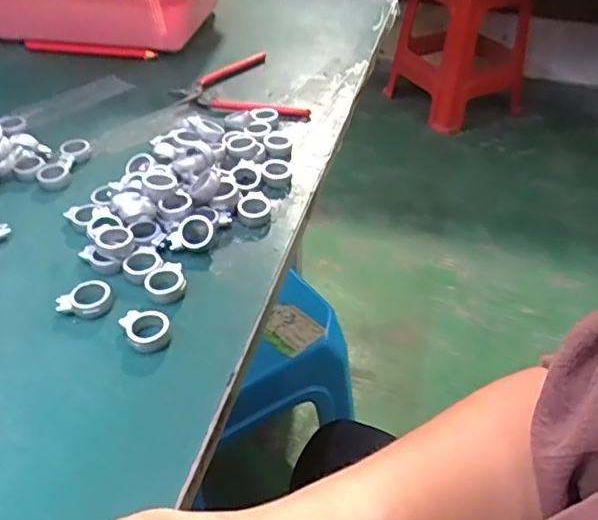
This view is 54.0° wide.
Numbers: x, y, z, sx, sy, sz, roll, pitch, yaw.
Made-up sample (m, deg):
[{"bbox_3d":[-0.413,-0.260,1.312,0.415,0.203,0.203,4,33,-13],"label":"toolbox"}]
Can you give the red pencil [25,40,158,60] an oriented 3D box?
[{"bbox_3d":[-0.243,-0.244,0.685,0.159,0.013,0.012,8,42,9],"label":"red pencil"}]

